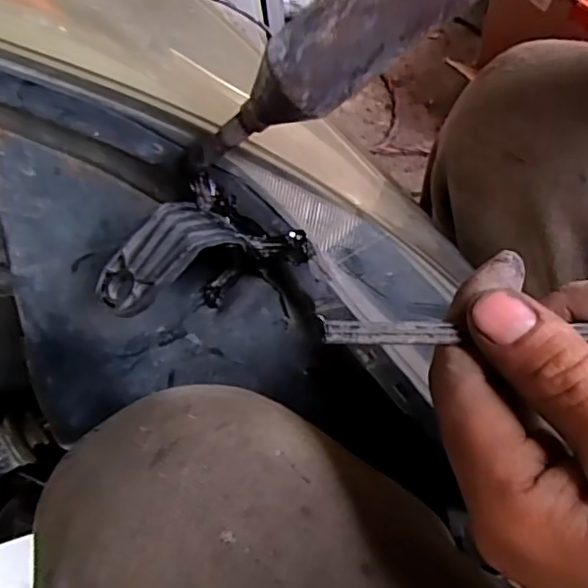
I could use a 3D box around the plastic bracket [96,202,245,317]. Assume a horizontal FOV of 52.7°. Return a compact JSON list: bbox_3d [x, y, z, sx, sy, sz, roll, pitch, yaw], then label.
[{"bbox_3d":[-0.050,-0.015,0.225,0.055,0.016,0.028,-39,66,-21],"label":"plastic bracket"}]

